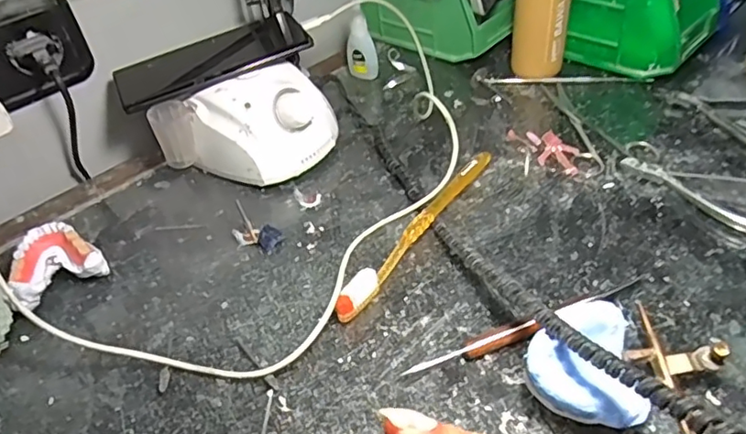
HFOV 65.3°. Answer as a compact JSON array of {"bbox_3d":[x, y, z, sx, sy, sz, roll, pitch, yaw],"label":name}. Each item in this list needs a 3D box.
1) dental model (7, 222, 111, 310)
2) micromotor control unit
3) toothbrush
[{"bbox_3d":[-0.233,0.035,0.427,0.058,0.035,0.055,-32,48,-25],"label":"dental model"},{"bbox_3d":[-0.088,-0.076,0.492,0.112,0.079,0.074,-29,46,-23],"label":"micromotor control unit"},{"bbox_3d":[0.035,0.008,0.427,0.013,0.019,0.188,24,50,30],"label":"toothbrush"}]

